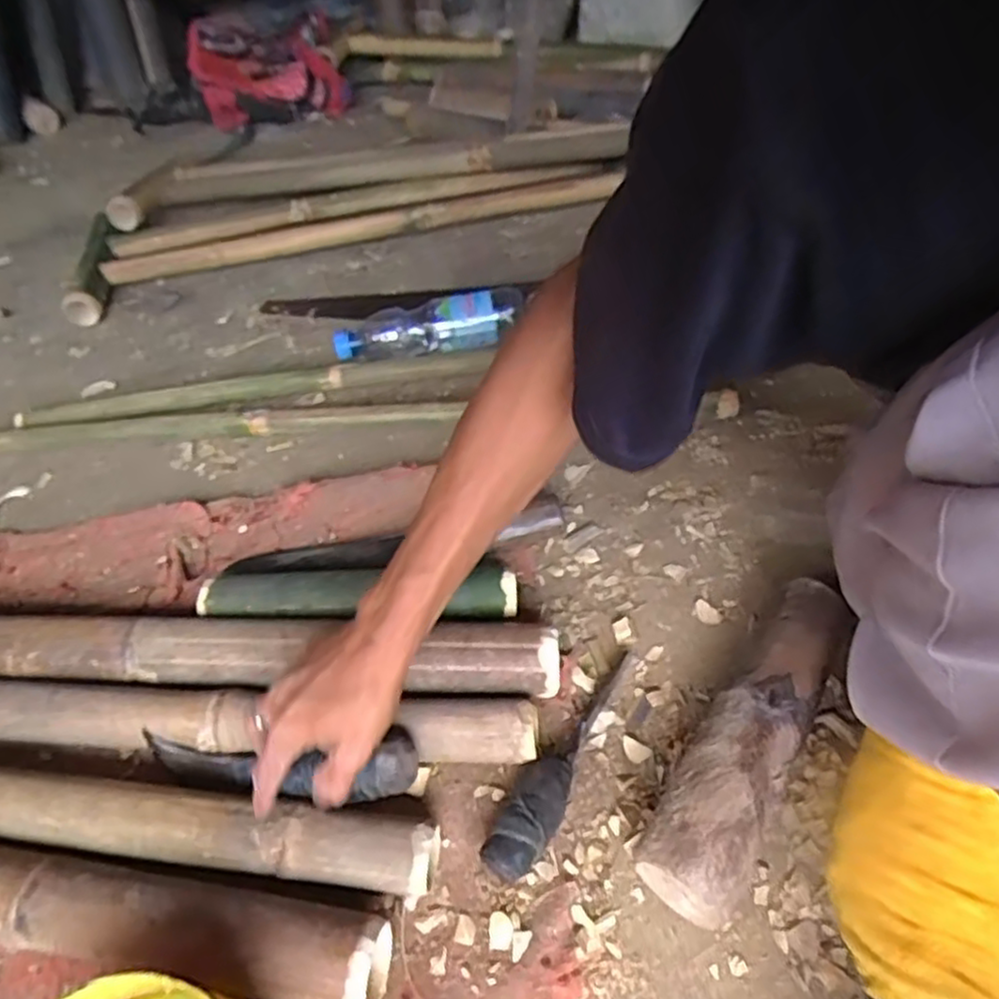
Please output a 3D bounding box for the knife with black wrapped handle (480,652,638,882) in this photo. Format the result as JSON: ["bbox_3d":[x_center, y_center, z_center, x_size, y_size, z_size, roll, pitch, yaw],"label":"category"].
[{"bbox_3d":[0.053,0.189,0.538,0.036,0.035,0.206,21,53,23],"label":"knife with black wrapped handle"}]

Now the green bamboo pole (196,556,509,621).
[{"bbox_3d":[-0.124,0.089,0.627,0.276,0.047,0.045,-2,47,3],"label":"green bamboo pole"}]

